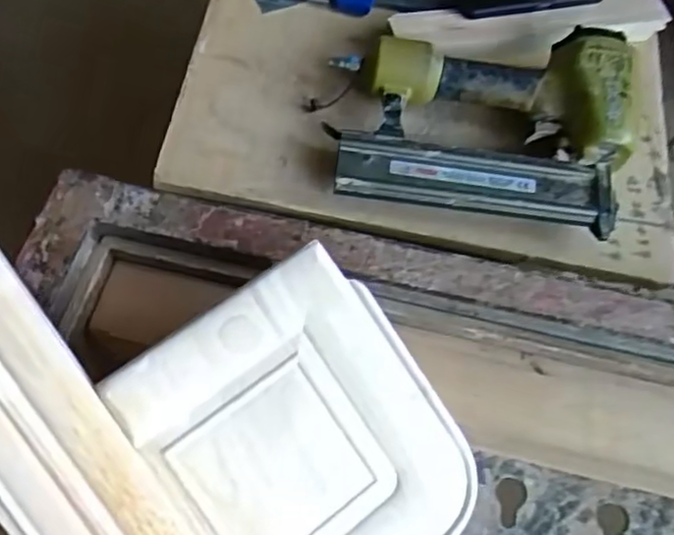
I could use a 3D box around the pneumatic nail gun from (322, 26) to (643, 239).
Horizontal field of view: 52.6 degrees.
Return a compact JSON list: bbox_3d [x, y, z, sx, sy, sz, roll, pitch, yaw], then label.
[{"bbox_3d":[0.134,-0.140,0.622,0.273,0.054,0.194,10,65,-3],"label":"pneumatic nail gun"}]

